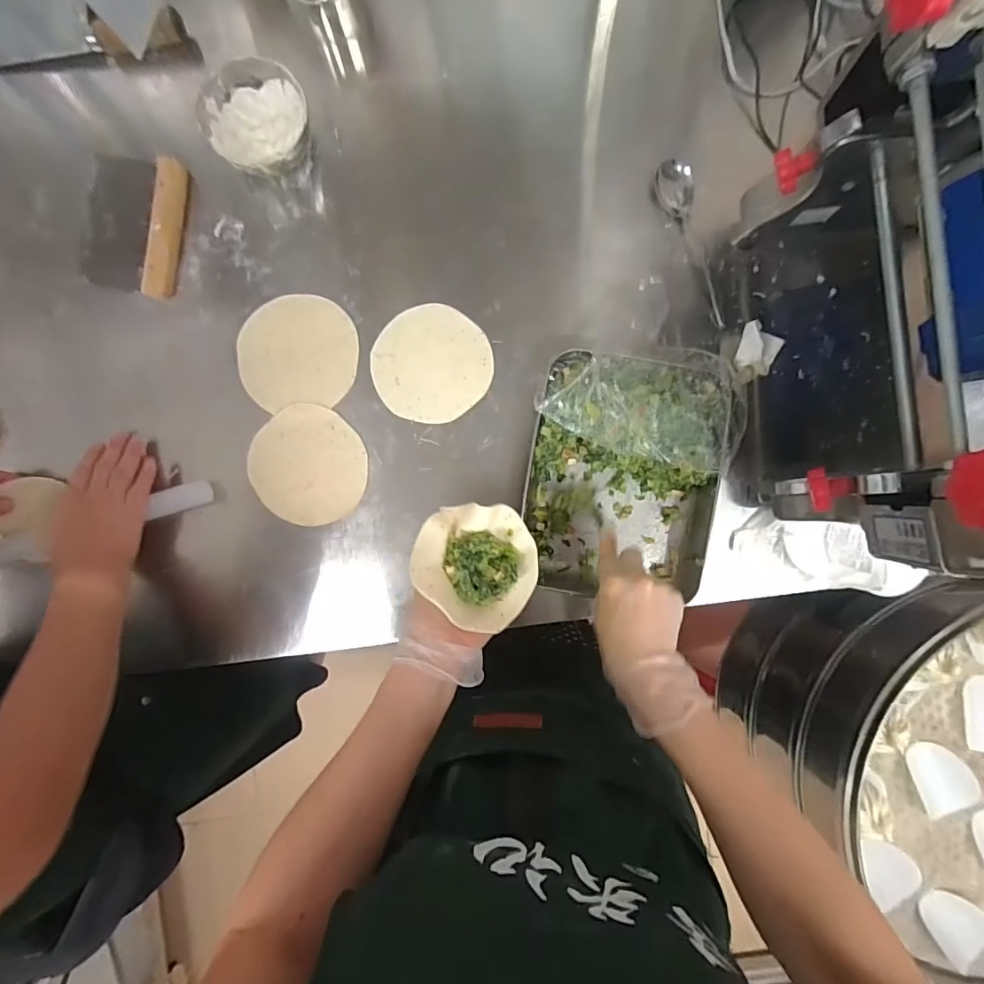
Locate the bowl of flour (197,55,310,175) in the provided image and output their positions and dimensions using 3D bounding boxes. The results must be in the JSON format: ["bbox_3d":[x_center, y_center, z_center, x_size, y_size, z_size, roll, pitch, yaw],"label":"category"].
[{"bbox_3d":[-0.248,-0.396,0.536,0.110,0.056,0.099,-20,90,0],"label":"bowl of flour"}]

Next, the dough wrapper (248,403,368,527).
[{"bbox_3d":[-0.205,-0.029,0.554,0.124,0.005,0.128,0,94,-3],"label":"dough wrapper"}]

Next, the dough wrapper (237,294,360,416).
[{"bbox_3d":[-0.218,-0.156,0.553,0.129,0.007,0.122,-4,91,-1],"label":"dough wrapper"}]

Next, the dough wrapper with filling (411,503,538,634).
[{"bbox_3d":[-0.015,0.069,0.463,0.118,0.037,0.118,5,67,-6],"label":"dough wrapper with filling"}]

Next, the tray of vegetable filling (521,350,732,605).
[{"bbox_3d":[0.142,-0.022,0.528,0.197,0.059,0.261,10,90,1],"label":"tray of vegetable filling"}]

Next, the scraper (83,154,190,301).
[{"bbox_3d":[-0.400,-0.298,0.552,0.100,0.026,0.145,5,90,1],"label":"scraper"}]

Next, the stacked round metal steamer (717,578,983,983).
[{"bbox_3d":[0.656,0.381,0.695,0.514,0.315,0.510,0,90,1],"label":"stacked round metal steamer"}]

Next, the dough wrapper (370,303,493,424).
[{"bbox_3d":[-0.069,-0.145,0.559,0.127,0.007,0.130,0,90,1],"label":"dough wrapper"}]

